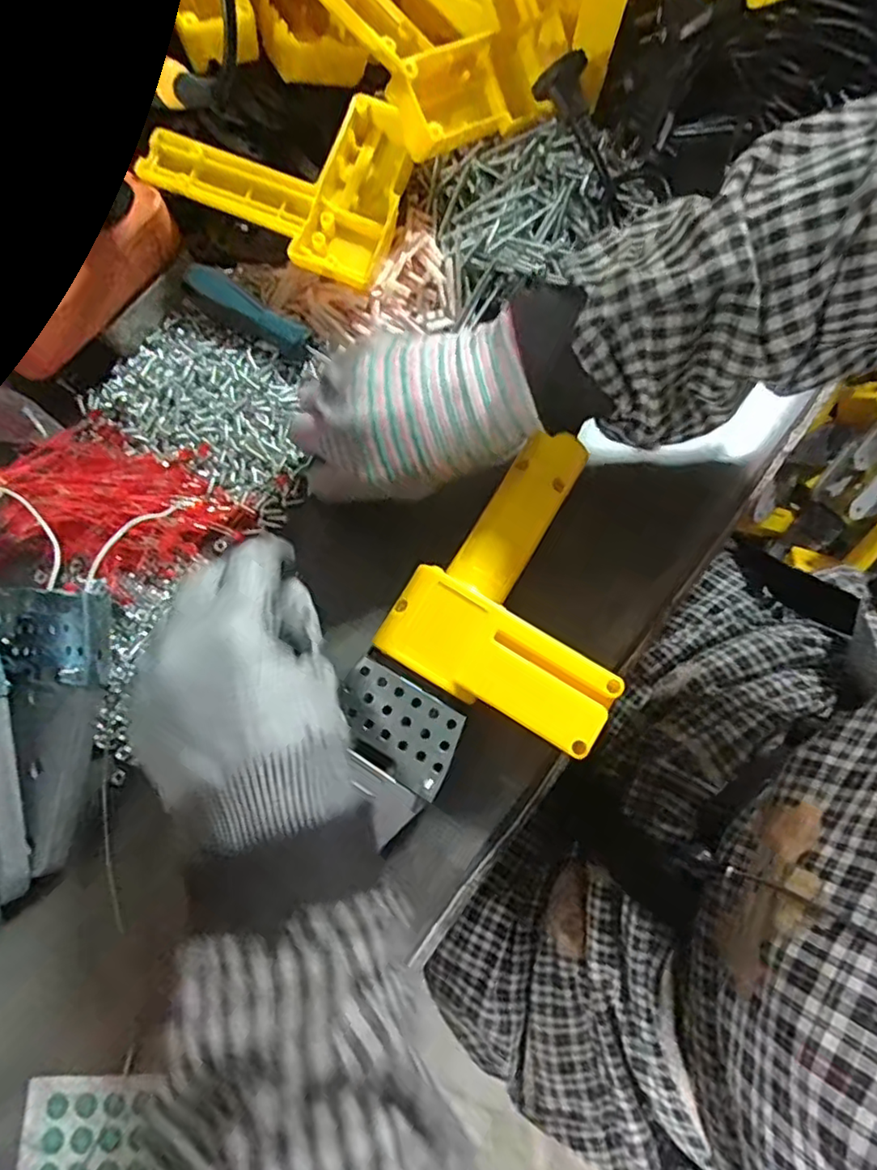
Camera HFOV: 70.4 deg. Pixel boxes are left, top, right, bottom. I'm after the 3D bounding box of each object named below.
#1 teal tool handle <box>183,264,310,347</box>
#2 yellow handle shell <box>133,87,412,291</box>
[{"bbox_3d":[-0.111,-0.163,0.368,0.078,0.021,0.018,30,77,9],"label":"teal tool handle"},{"bbox_3d":[-0.088,-0.251,0.379,0.141,0.043,0.118,22,75,7],"label":"yellow handle shell"}]

